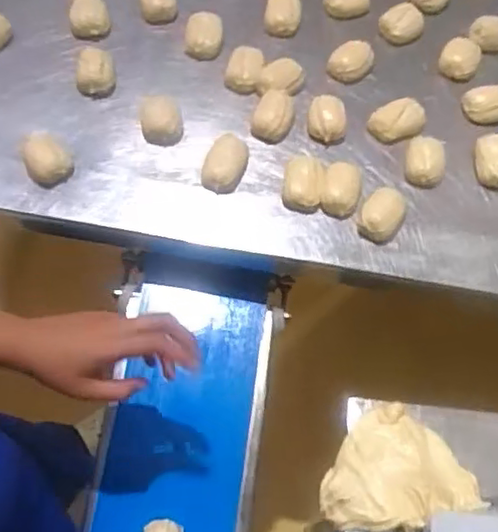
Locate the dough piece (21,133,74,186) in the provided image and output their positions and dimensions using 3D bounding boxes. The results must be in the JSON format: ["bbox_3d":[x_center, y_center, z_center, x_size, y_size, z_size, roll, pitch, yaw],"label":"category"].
[{"bbox_3d":[-0.230,-0.122,0.718,0.048,0.031,0.059,-27,71,-15],"label":"dough piece"}]

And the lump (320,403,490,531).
[{"bbox_3d":[0.116,0.166,0.523,0.118,0.026,0.092,-13,68,-9],"label":"lump"}]

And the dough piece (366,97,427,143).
[{"bbox_3d":[0.180,-0.175,0.765,0.071,0.026,0.047,-26,71,-14],"label":"dough piece"}]

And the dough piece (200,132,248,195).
[{"bbox_3d":[-0.025,-0.120,0.724,0.043,0.032,0.075,17,66,3],"label":"dough piece"}]

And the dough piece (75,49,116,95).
[{"bbox_3d":[-0.185,-0.234,0.774,0.046,0.033,0.056,-3,67,-5],"label":"dough piece"}]

